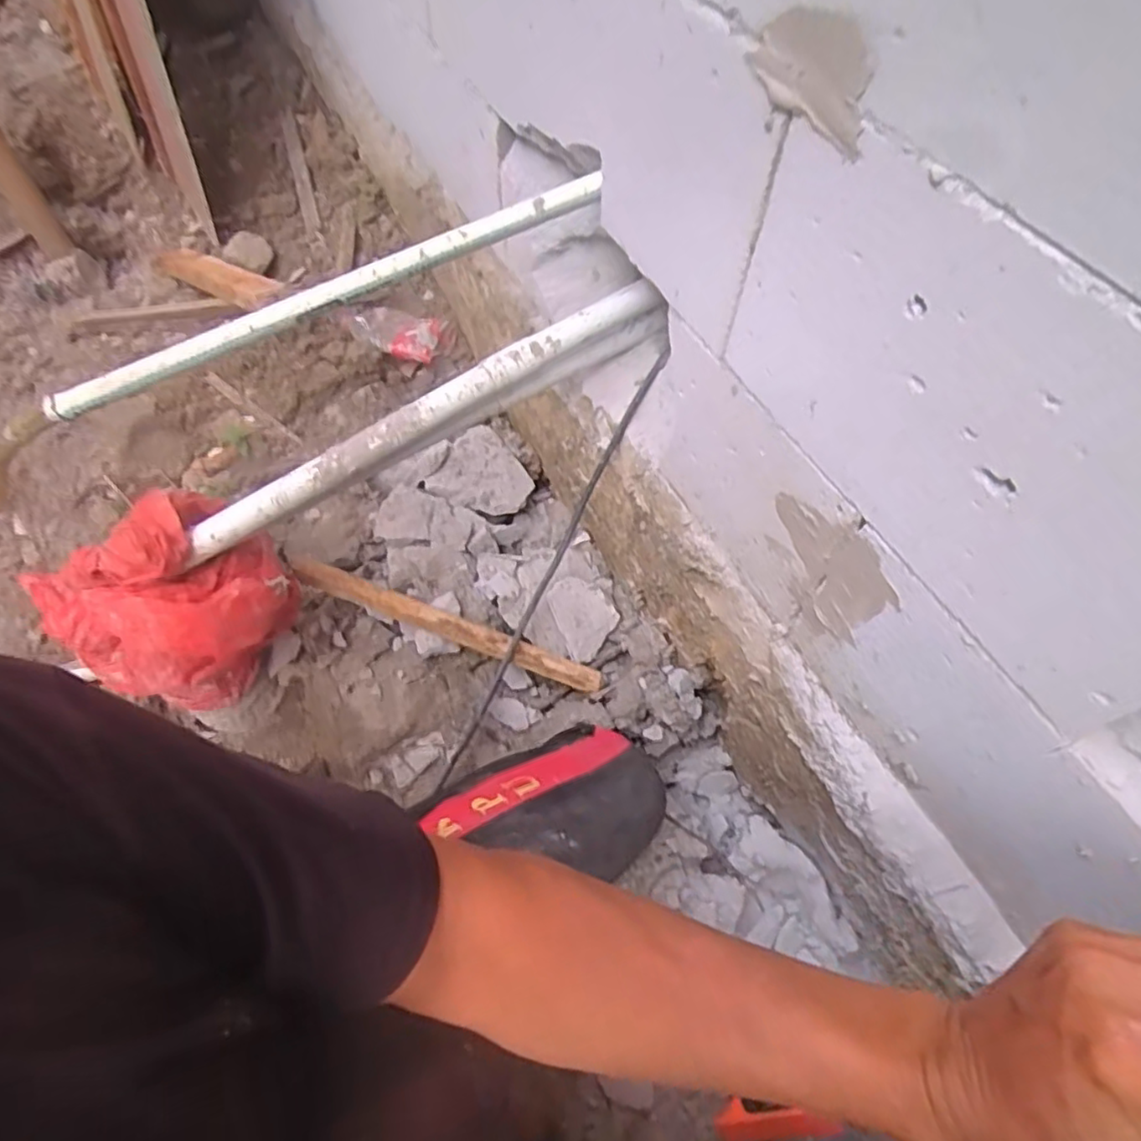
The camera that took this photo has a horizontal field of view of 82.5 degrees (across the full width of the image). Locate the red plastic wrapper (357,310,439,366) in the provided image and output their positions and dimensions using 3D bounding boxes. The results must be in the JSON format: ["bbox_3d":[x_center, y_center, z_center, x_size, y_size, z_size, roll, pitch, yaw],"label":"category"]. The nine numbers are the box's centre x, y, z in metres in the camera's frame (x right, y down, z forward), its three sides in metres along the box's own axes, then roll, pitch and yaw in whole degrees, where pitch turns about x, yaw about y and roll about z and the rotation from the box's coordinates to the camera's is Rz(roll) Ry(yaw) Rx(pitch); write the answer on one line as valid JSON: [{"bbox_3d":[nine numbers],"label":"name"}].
[{"bbox_3d":[-0.307,-0.416,1.141,0.161,0.025,0.101,11,61,5],"label":"red plastic wrapper"}]

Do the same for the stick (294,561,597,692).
[{"bbox_3d":[-0.144,0.069,0.798,0.386,0.023,0.033,23,62,-8],"label":"stick"}]

